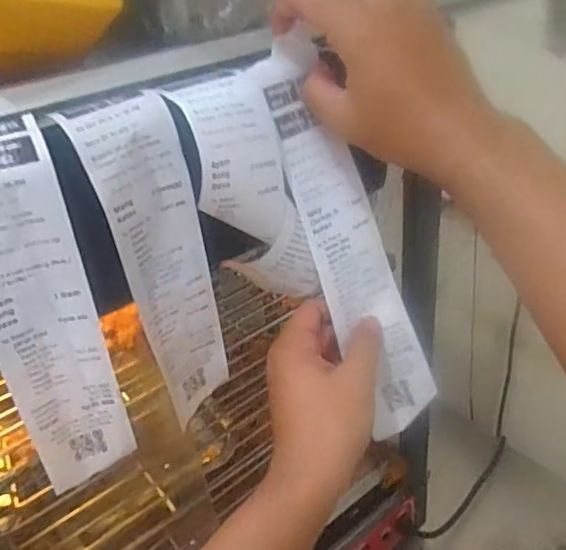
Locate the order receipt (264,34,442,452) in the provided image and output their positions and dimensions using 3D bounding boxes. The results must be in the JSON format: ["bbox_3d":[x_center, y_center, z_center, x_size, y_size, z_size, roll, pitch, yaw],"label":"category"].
[{"bbox_3d":[0.044,-0.017,0.364,0.048,0.264,0.030,-32,18,-34],"label":"order receipt"}]

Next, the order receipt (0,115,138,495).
[{"bbox_3d":[-0.132,0.030,0.309,0.051,0.220,0.024,-19,35,-22],"label":"order receipt"}]

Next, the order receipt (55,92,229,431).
[{"bbox_3d":[-0.071,0.004,0.342,0.020,0.218,0.054,22,42,37],"label":"order receipt"}]

